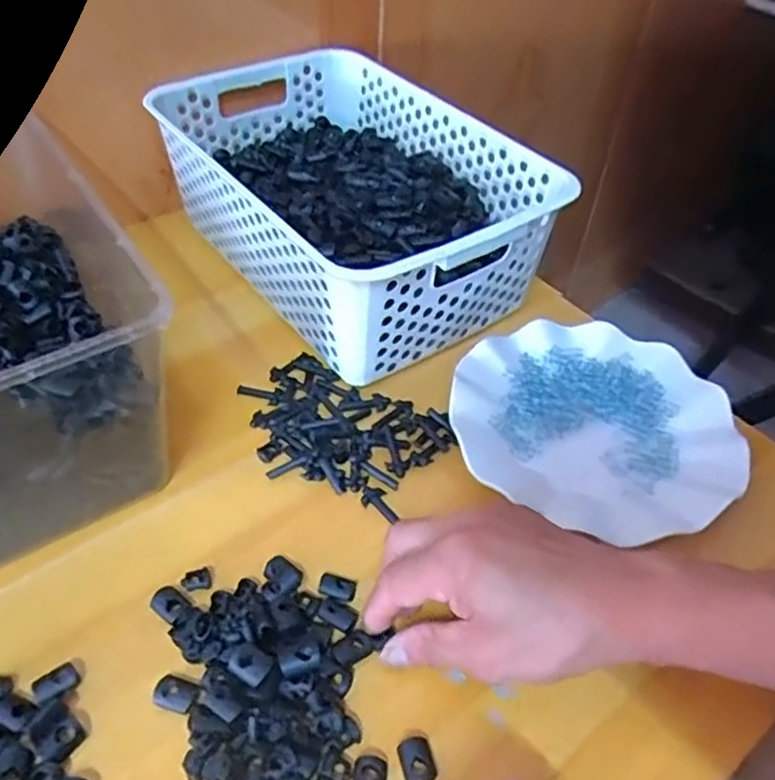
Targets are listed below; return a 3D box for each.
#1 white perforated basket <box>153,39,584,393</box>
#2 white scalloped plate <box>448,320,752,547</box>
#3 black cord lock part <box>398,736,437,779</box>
[{"bbox_3d":[-0.028,-0.152,0.556,0.199,0.115,0.303,-26,53,-26],"label":"white perforated basket"},{"bbox_3d":[0.138,0.019,0.465,0.182,0.021,0.168,2,46,-2],"label":"white scalloped plate"},{"bbox_3d":[0.014,0.173,0.323,0.016,0.004,0.021,-12,48,-15],"label":"black cord lock part"}]

